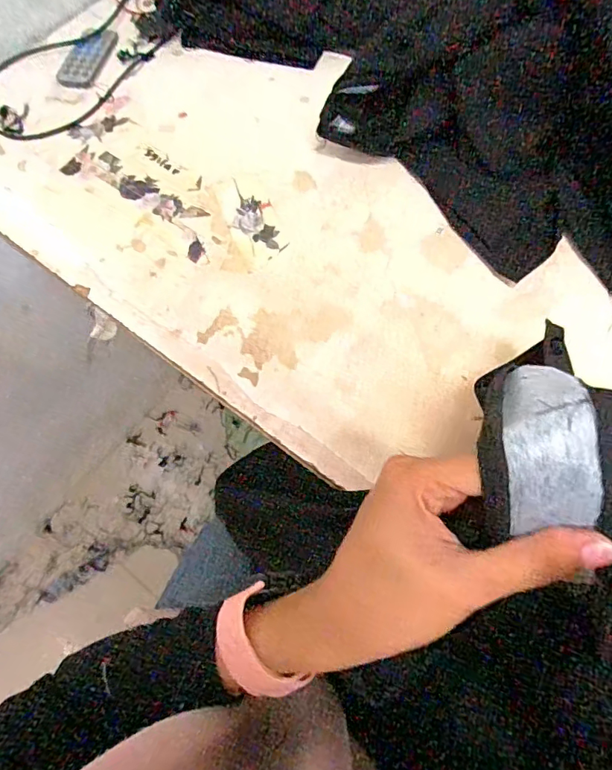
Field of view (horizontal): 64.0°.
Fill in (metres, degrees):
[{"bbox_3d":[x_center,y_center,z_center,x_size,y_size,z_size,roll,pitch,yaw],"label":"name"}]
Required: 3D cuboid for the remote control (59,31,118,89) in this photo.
[{"bbox_3d":[-0.225,-0.335,0.505,0.039,0.010,0.083,17,72,8],"label":"remote control"}]

